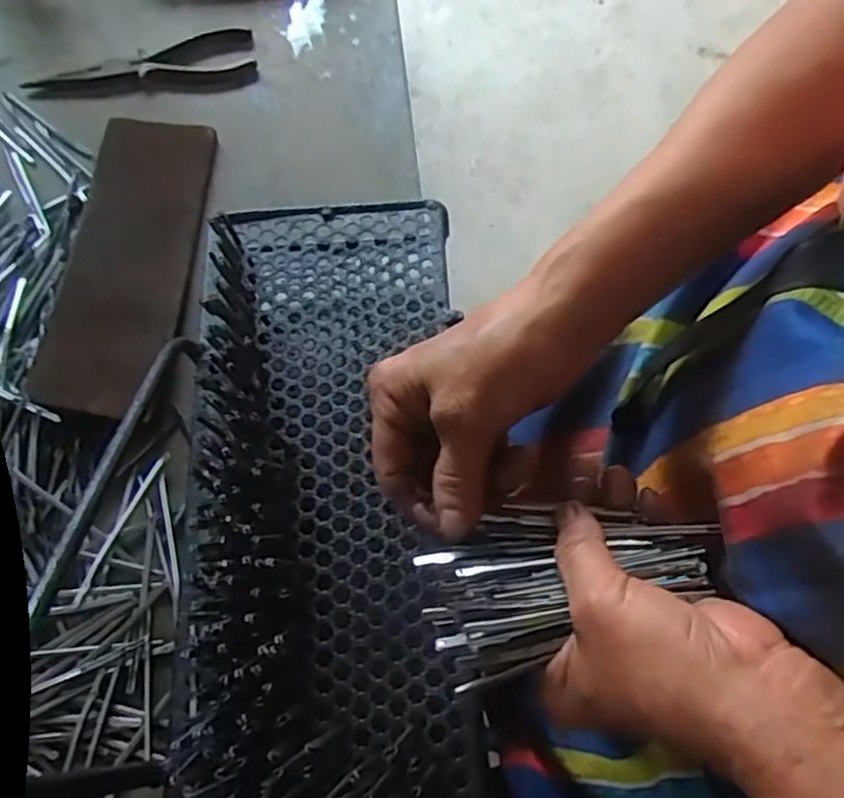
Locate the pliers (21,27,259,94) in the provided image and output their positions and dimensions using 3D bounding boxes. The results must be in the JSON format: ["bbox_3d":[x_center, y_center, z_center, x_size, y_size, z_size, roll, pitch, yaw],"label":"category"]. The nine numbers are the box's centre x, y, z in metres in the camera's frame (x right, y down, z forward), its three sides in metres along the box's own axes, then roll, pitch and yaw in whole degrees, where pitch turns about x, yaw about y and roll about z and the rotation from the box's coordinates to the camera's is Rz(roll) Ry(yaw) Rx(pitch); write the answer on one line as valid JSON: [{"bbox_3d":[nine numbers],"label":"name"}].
[{"bbox_3d":[-0.234,-0.276,0.595,0.186,0.010,0.060,-9,67,-2],"label":"pliers"}]

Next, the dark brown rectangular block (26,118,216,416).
[{"bbox_3d":[-0.210,-0.105,0.517,0.083,0.009,0.244,9,65,-12],"label":"dark brown rectangular block"}]

